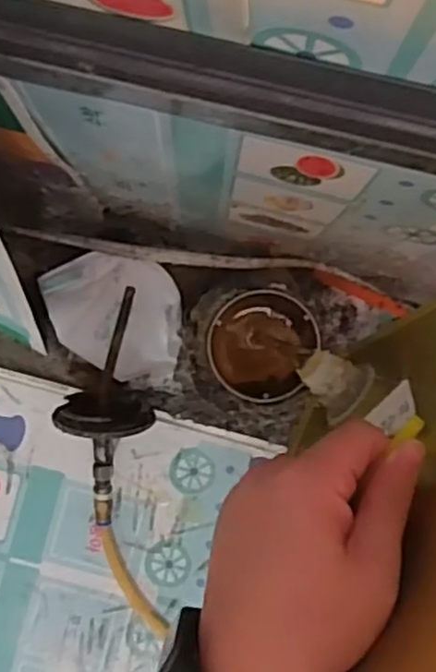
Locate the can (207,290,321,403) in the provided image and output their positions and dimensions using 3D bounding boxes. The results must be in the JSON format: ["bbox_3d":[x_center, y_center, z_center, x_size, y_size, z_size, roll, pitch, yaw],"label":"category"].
[{"bbox_3d":[0.035,0.009,0.574,0.079,0.120,0.079,0,88,2],"label":"can"}]

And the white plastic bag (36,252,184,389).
[{"bbox_3d":[-0.091,-0.016,0.623,0.123,0.033,0.103,11,89,3],"label":"white plastic bag"}]

